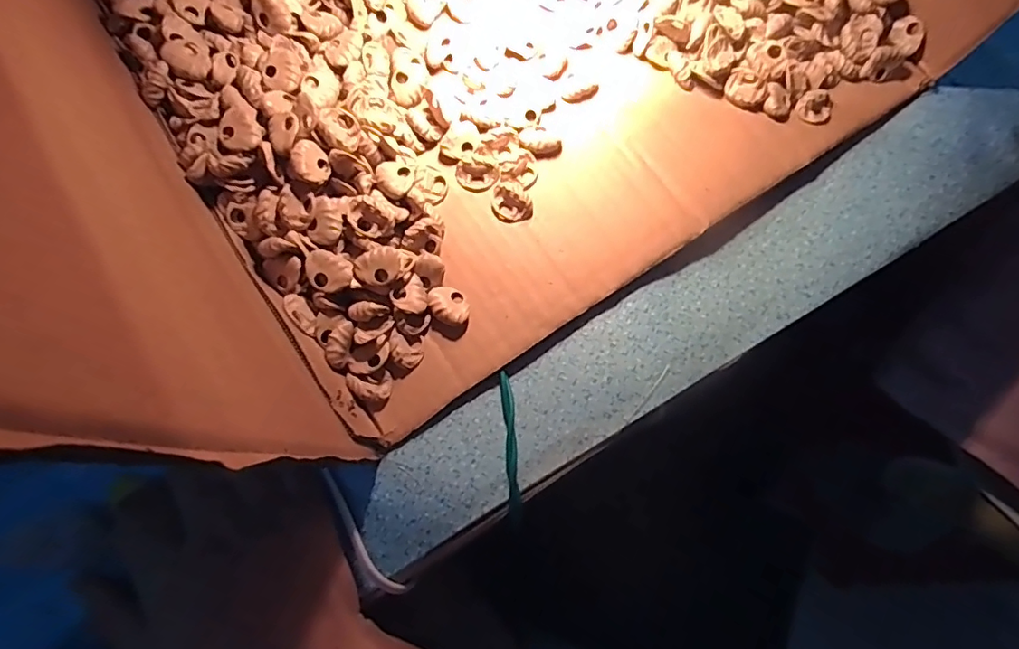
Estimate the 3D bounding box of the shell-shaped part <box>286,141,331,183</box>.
[{"bbox_3d":[-0.100,-0.080,0.268,0.021,0.015,0.018,-42,77,-12],"label":"shell-shaped part"}]

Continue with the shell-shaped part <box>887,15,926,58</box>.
[{"bbox_3d":[0.252,-0.184,0.338,0.013,0.013,0.021,-42,77,-12],"label":"shell-shaped part"}]

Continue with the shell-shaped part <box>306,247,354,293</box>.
[{"bbox_3d":[-0.091,-0.027,0.269,0.022,0.008,0.019,26,74,7],"label":"shell-shaped part"}]

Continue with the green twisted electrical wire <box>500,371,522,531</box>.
[{"bbox_3d":[0.001,0.064,0.278,0.007,0.005,0.077,-4,73,-2],"label":"green twisted electrical wire"}]

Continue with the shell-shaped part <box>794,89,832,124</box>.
[{"bbox_3d":[0.185,-0.133,0.323,0.019,0.008,0.023,37,76,10],"label":"shell-shaped part"}]

